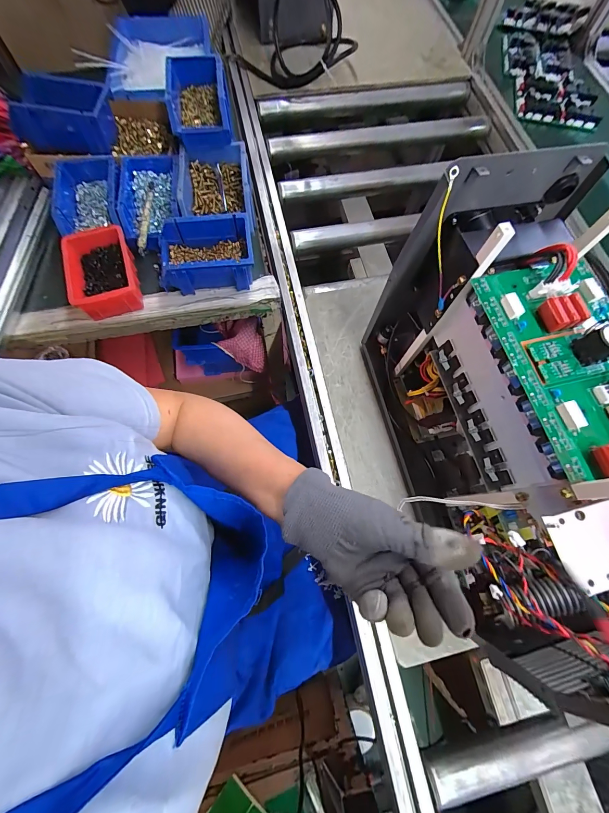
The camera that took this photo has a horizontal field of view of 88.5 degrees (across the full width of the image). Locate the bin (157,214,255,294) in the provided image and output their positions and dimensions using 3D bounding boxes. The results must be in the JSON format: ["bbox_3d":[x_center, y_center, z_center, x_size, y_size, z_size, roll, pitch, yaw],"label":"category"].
[{"bbox_3d":[-0.168,-0.260,0.540,0.159,0.073,0.113,-8,72,-5],"label":"bin"}]

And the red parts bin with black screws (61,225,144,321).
[{"bbox_3d":[-0.338,-0.223,0.529,0.097,0.057,0.144,-18,73,-8],"label":"red parts bin with black screws"}]

